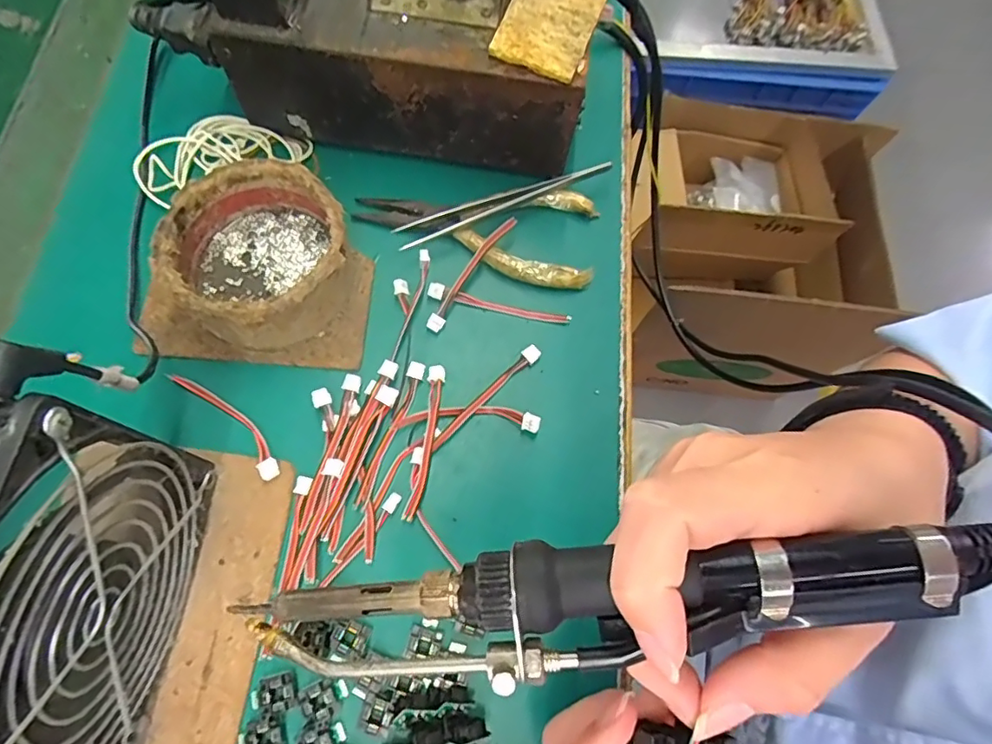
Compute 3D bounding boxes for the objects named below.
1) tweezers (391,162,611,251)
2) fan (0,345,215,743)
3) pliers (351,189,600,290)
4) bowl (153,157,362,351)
[{"bbox_3d":[0.004,-0.097,0.305,0.123,0.010,0.016,-23,75,-13],"label":"tweezers"},{"bbox_3d":[-0.139,0.072,0.180,0.032,0.125,0.128,11,71,-3],"label":"fan"},{"bbox_3d":[-0.009,-0.084,0.308,0.131,0.012,0.059,14,71,-2],"label":"pliers"},{"bbox_3d":[-0.115,-0.056,0.271,0.082,0.041,0.083,2,71,-6],"label":"bowl"}]

